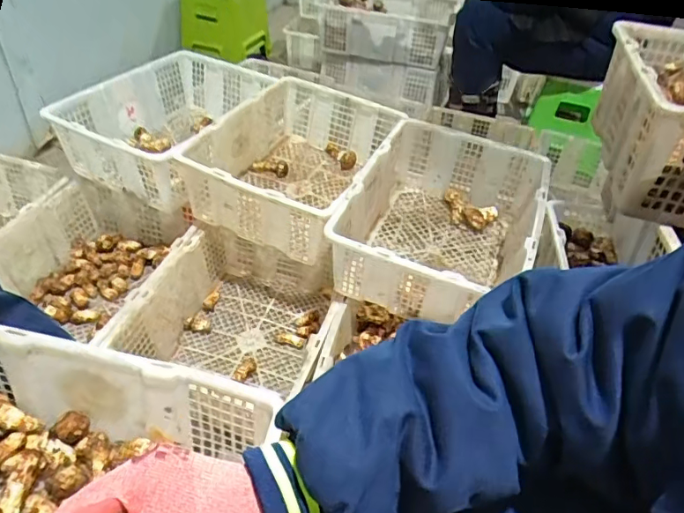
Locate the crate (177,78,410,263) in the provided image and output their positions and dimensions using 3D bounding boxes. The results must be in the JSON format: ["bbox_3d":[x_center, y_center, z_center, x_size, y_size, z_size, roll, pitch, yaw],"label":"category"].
[{"bbox_3d":[-0.108,-0.223,1.194,0.390,0.170,0.497,21,43,17],"label":"crate"}]

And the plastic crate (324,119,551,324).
[{"bbox_3d":[0.206,-0.084,1.041,0.357,0.176,0.500,16,42,12],"label":"plastic crate"}]

